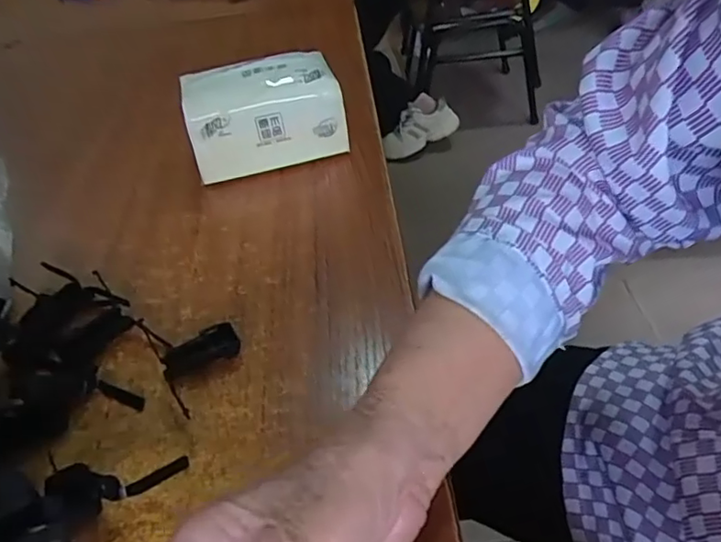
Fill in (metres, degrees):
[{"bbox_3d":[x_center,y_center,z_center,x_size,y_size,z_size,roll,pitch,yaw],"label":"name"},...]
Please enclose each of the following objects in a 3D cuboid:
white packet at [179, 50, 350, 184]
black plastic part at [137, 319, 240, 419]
[{"bbox_3d":[-0.085,-0.140,0.522,0.133,0.085,0.074,-13,41,-7],"label":"white packet"},{"bbox_3d":[-0.101,0.050,0.360,0.048,0.014,0.085,-26,45,-21],"label":"black plastic part"}]

